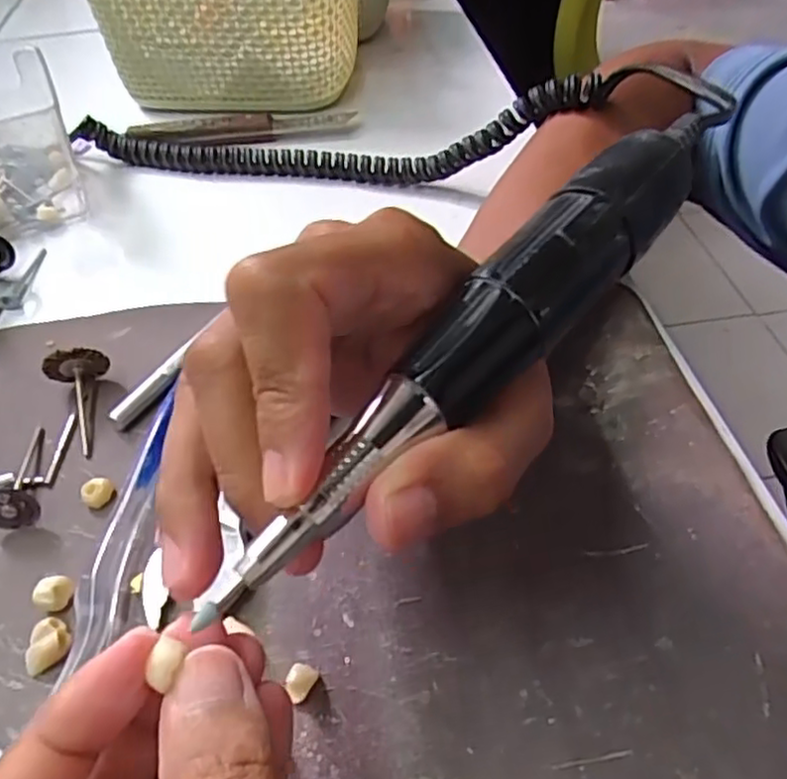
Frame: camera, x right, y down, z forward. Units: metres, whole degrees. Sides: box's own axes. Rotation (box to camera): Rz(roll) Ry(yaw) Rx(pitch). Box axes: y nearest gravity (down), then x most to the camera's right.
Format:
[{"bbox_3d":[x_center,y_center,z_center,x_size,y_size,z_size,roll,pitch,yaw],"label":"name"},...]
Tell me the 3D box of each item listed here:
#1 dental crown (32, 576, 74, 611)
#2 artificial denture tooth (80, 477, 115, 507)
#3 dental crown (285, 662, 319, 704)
[{"bbox_3d":[-0.104,0.063,0.210,0.008,0.008,0.011,26,53,26],"label":"dental crown"},{"bbox_3d":[-0.102,0.035,0.237,0.010,0.008,0.007,-31,52,-24],"label":"artificial denture tooth"},{"bbox_3d":[-0.026,0.081,0.189,0.007,0.007,0.010,18,51,19],"label":"dental crown"}]

